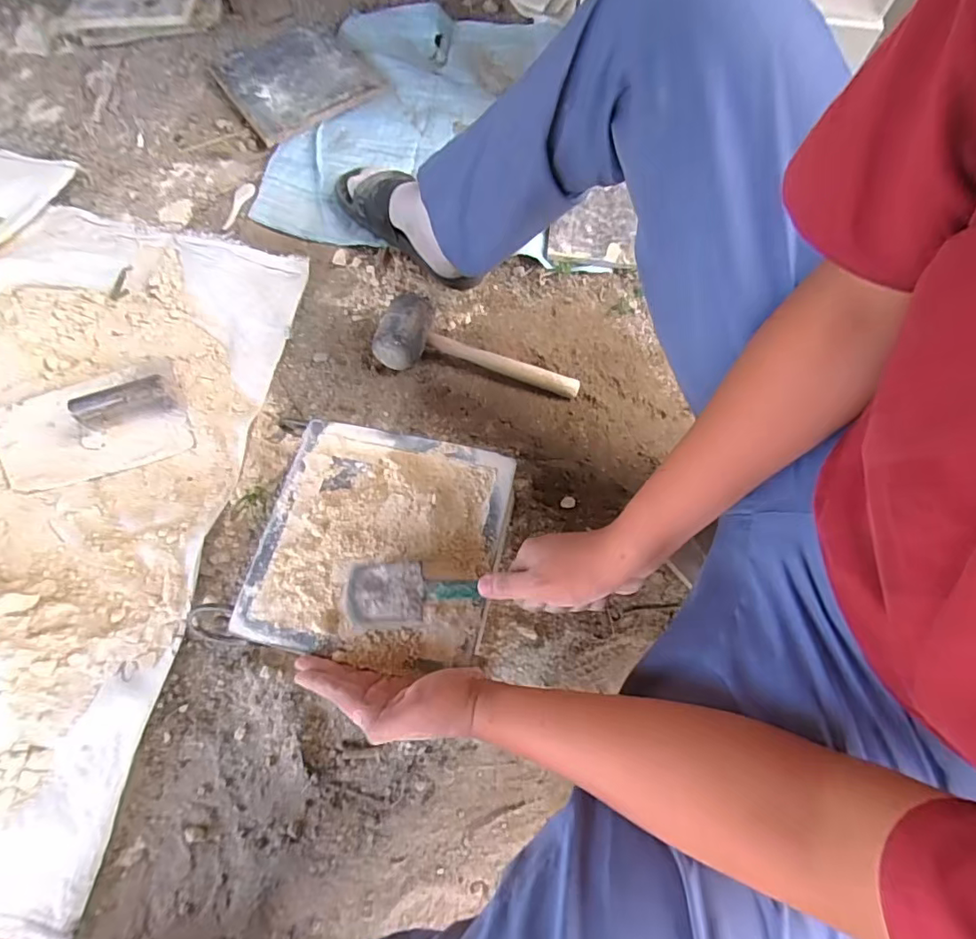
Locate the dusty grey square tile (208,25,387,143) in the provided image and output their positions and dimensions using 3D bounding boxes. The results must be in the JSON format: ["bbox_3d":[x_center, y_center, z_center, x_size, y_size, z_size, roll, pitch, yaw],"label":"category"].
[{"bbox_3d":[-0.364,-0.733,0.992,0.251,0.027,0.257,-39,71,-15],"label":"dusty grey square tile"}]

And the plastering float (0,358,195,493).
[{"bbox_3d":[-0.523,-0.069,0.691,0.229,0.083,0.140,-16,67,-6],"label":"plastering float"}]

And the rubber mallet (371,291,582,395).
[{"bbox_3d":[-0.011,-0.166,0.764,0.291,0.061,0.096,13,68,-9],"label":"rubber mallet"}]

